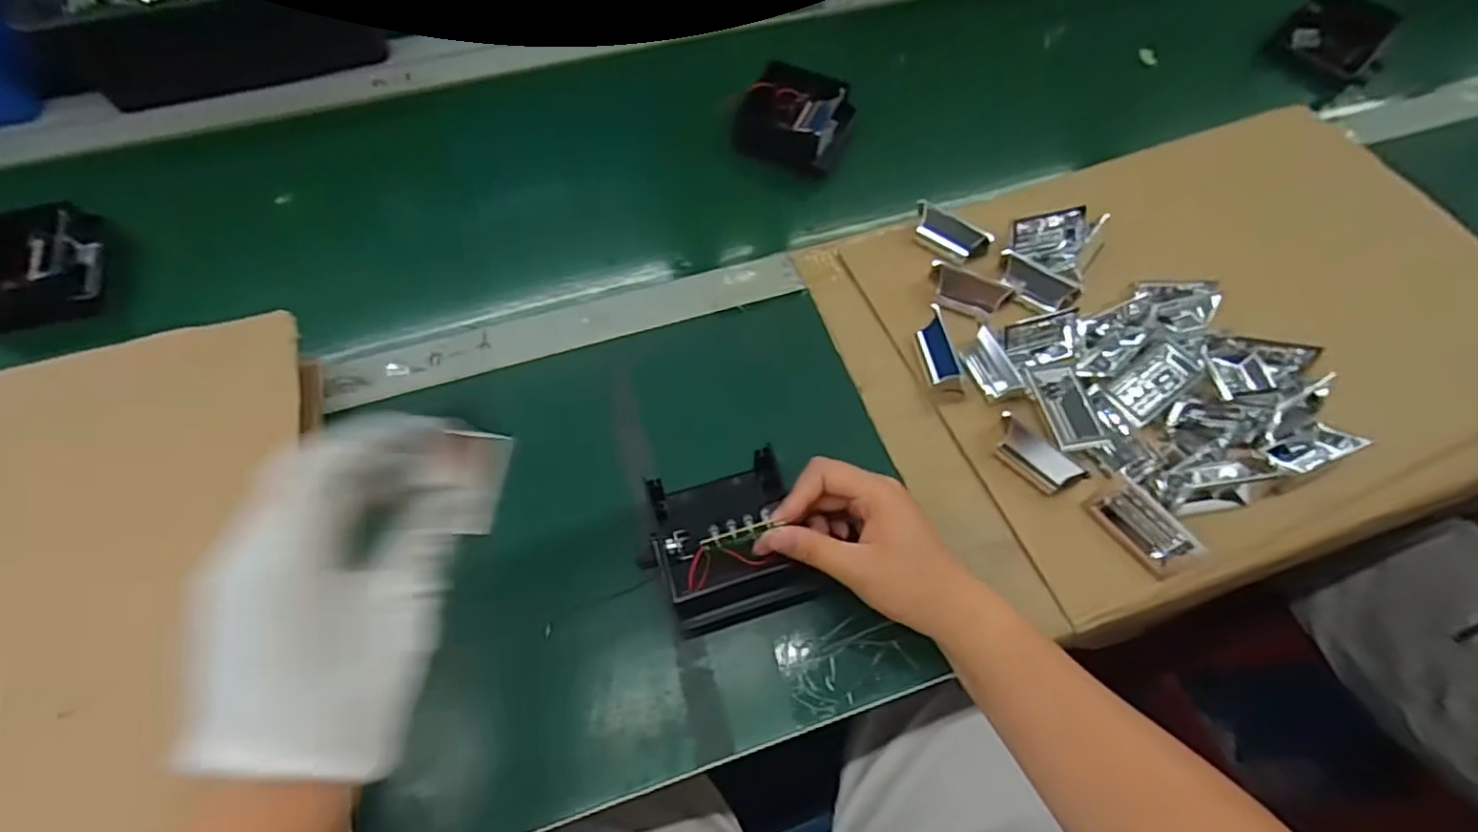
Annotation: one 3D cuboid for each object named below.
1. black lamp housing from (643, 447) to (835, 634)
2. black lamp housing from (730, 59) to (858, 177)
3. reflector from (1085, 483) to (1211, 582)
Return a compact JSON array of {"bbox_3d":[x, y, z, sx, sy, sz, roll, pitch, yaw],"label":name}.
[{"bbox_3d":[-0.008,0.079,0.412,0.094,0.038,0.091,-15,64,-10],"label":"black lamp housing"},{"bbox_3d":[0.049,-0.269,0.598,0.094,0.046,0.086,21,64,9],"label":"black lamp housing"},{"bbox_3d":[0.261,0.072,0.421,0.030,0.023,0.061,-28,67,-15],"label":"reflector"}]

